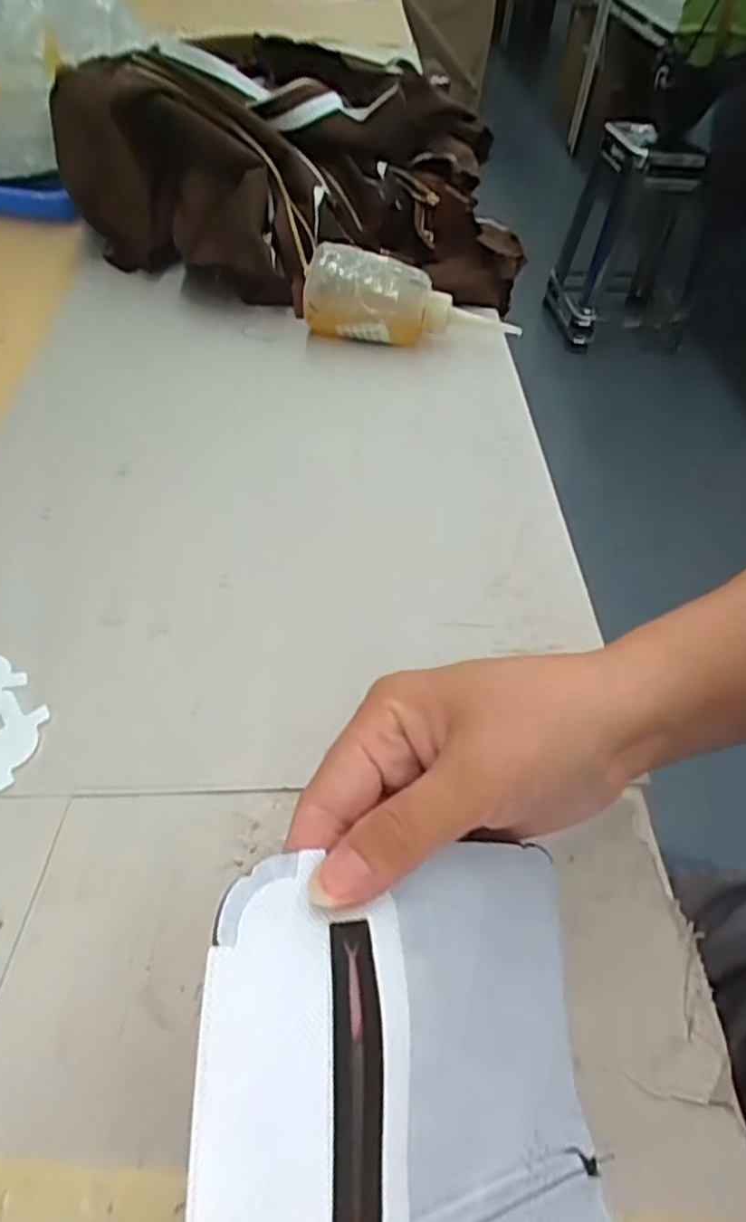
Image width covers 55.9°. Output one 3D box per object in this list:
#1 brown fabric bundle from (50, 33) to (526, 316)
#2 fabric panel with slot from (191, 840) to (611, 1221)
[{"bbox_3d":[-0.065,-0.407,0.643,0.384,0.133,0.274,1,49,-4],"label":"brown fabric bundle"},{"bbox_3d":[0.019,0.165,0.180,0.128,0.017,0.191,11,64,-31],"label":"fabric panel with slot"}]

